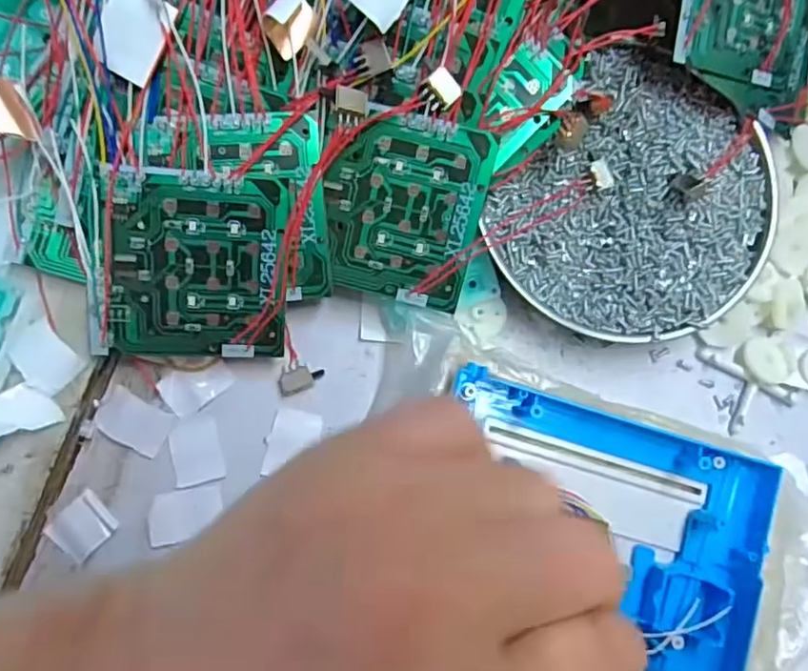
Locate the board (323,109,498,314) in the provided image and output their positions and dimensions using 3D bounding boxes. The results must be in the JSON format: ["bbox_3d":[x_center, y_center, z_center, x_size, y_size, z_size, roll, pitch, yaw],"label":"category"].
[{"bbox_3d":[-0.001,-0.050,0.238,0.061,0.004,0.070,15,102,2],"label":"board"}]

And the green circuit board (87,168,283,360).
[{"bbox_3d":[-0.083,-0.026,0.232,0.070,0.004,0.070,1,105,-12],"label":"green circuit board"}]

